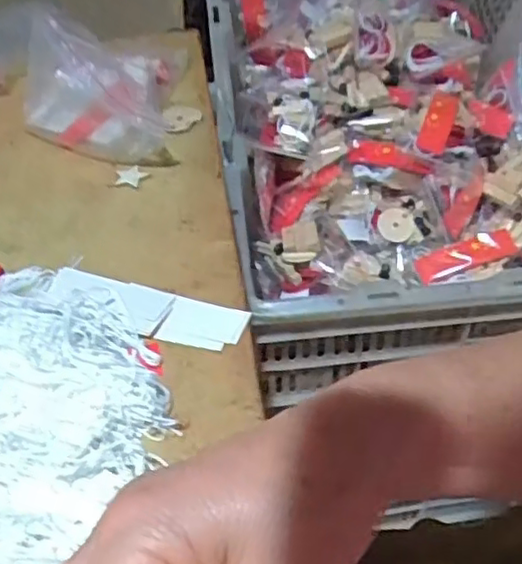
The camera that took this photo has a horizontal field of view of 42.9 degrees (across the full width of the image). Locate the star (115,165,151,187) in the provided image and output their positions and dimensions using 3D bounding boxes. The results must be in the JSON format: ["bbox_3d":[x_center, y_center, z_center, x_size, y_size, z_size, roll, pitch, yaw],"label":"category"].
[{"bbox_3d":[-0.104,-0.085,0.528,0.029,0.004,0.021,13,49,18],"label":"star"}]

